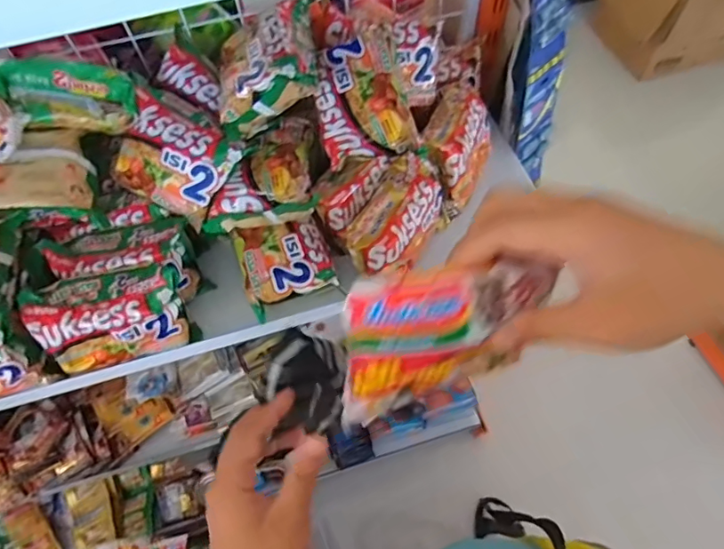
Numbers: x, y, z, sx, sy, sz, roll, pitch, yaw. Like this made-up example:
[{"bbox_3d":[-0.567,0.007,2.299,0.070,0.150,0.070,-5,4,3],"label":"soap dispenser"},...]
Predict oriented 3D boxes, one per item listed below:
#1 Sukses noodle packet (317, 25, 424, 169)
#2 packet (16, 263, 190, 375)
[{"bbox_3d":[-0.001,-0.194,0.546,0.093,0.045,0.139,-16,84,14],"label":"Sukses noodle packet"},{"bbox_3d":[-0.256,0.044,0.523,0.141,0.080,0.065,-13,61,-5],"label":"packet"}]

